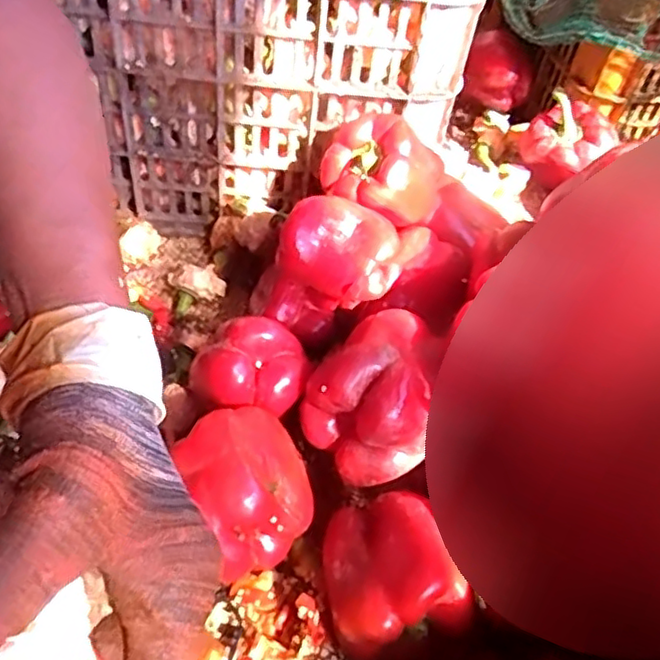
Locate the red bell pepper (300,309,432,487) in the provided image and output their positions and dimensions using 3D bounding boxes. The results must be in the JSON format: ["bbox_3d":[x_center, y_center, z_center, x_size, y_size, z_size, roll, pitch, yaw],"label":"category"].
[{"bbox_3d":[0.028,0.043,0.454,0.093,0.065,0.113,1,48,-6],"label":"red bell pepper"}]

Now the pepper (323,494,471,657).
[{"bbox_3d":[0.036,0.146,0.404,0.079,0.059,0.090,-8,50,-14],"label":"pepper"}]

